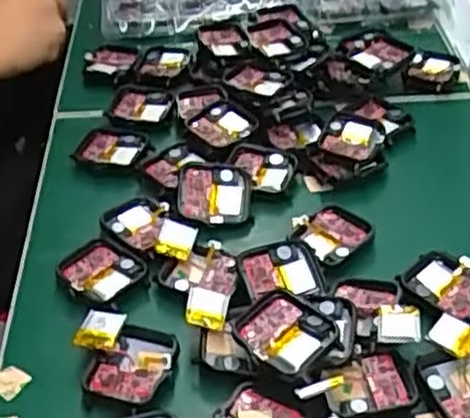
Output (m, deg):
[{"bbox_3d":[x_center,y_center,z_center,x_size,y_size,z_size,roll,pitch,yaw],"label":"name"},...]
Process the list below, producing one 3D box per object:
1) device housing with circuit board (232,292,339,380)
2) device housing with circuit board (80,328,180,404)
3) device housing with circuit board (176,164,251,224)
[{"bbox_3d":[0.022,0.057,0.344,0.042,0.006,0.037,29,61,32],"label":"device housing with circuit board"},{"bbox_3d":[-0.048,0.073,0.354,0.038,0.011,0.042,13,43,15],"label":"device housing with circuit board"},{"bbox_3d":[-0.012,-0.009,0.440,0.043,0.011,0.040,5,71,-13],"label":"device housing with circuit board"}]

